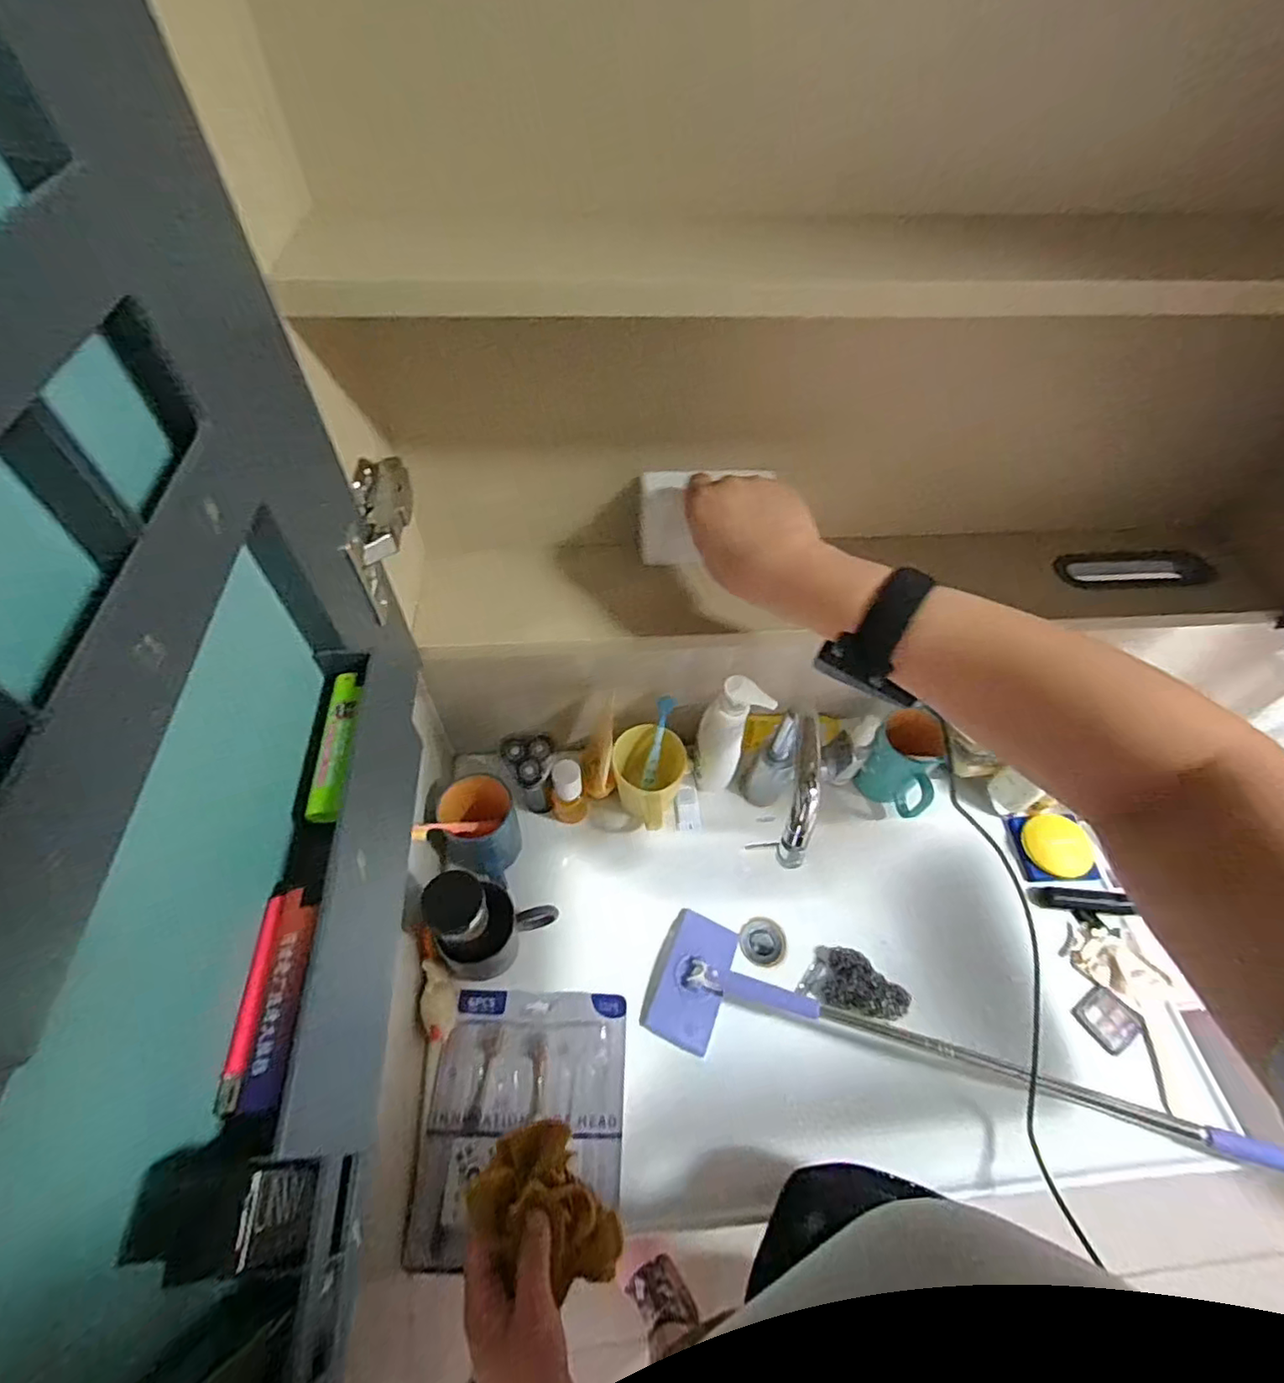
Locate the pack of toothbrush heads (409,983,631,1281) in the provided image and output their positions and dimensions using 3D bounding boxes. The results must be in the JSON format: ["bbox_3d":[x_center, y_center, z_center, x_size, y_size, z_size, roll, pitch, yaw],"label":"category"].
[{"bbox_3d":[-0.109,0.400,0.585,0.183,0.029,0.212,1,55,-1],"label":"pack of toothbrush heads"}]

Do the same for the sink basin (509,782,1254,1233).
[{"bbox_3d":[0.147,0.337,0.729,0.553,0.180,0.406,-7,55,-7],"label":"sink basin"}]

